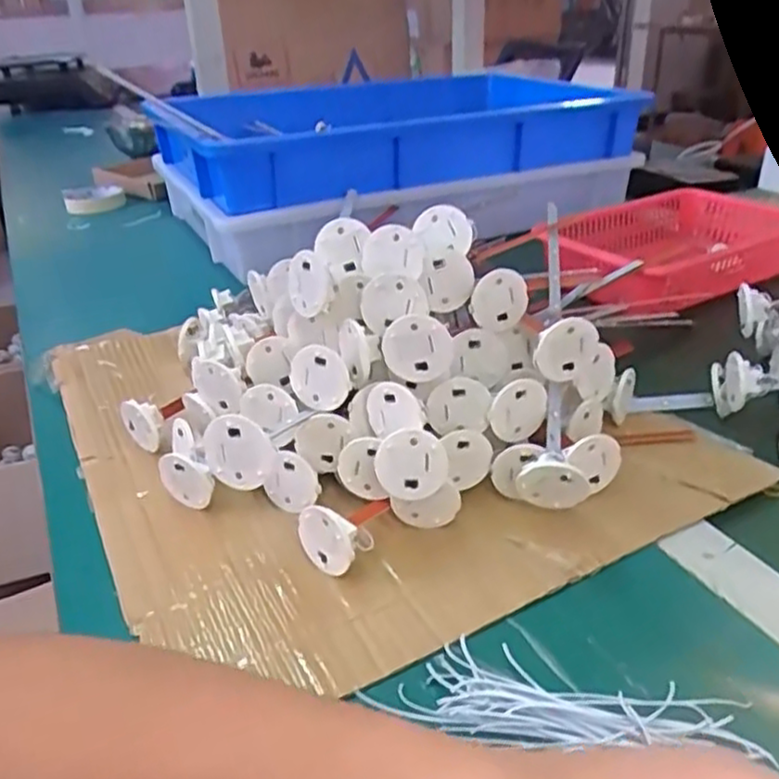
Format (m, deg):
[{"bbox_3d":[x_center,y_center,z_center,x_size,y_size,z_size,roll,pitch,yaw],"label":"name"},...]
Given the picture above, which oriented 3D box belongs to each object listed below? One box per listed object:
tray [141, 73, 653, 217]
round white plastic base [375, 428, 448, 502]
[{"bbox_3d":[-0.002,-0.339,0.916,0.550,0.082,0.373,-15,32,-20],"label":"tray"},{"bbox_3d":[0.011,0.040,0.382,0.038,0.038,0.007,-26,12,7],"label":"round white plastic base"}]

